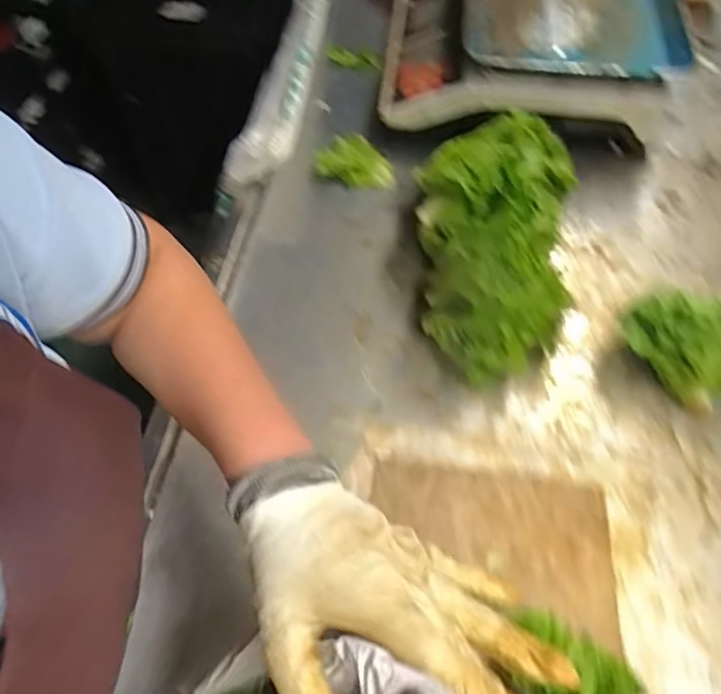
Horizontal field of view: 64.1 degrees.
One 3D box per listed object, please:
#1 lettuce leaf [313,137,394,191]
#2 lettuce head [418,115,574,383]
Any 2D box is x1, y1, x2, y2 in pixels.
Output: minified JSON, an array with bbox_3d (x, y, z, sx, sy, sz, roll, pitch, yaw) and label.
[{"bbox_3d":[-0.002,-0.216,0.674,0.094,0.018,0.070,34,66,20],"label":"lettuce leaf"},{"bbox_3d":[0.124,-0.109,0.549,0.143,0.113,0.272,12,60,9],"label":"lettuce head"}]

